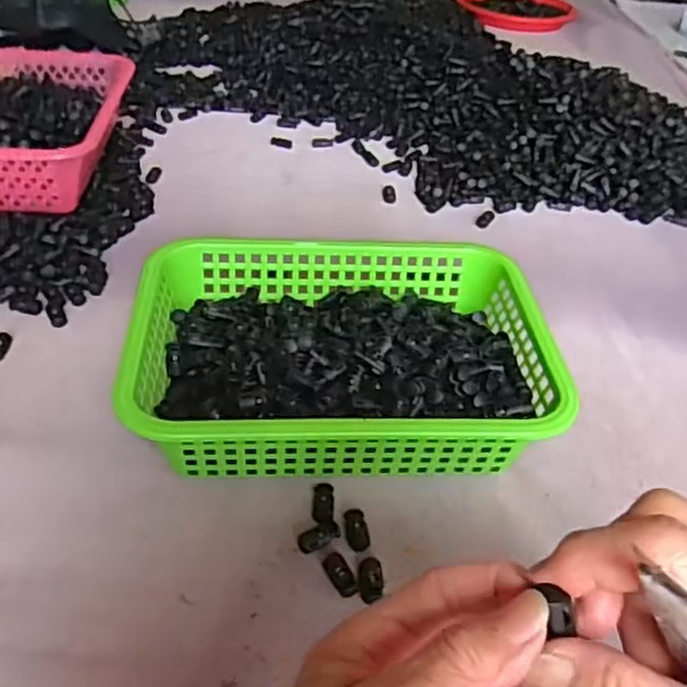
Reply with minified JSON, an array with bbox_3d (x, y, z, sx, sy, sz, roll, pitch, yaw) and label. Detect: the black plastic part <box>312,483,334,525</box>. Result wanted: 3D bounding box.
[{"bbox_3d":[-0.014,0.106,0.483,0.014,0.005,0.032,4,38,-3],"label":"black plastic part"}]

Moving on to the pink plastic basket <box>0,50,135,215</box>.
[{"bbox_3d":[-0.357,-0.243,0.776,0.223,0.065,0.304,0,40,-7],"label":"pink plastic basket"}]

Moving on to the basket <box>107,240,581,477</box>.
[{"bbox_3d":[-0.005,0.008,0.543,0.289,0.082,0.201,1,38,-7],"label":"basket"}]

